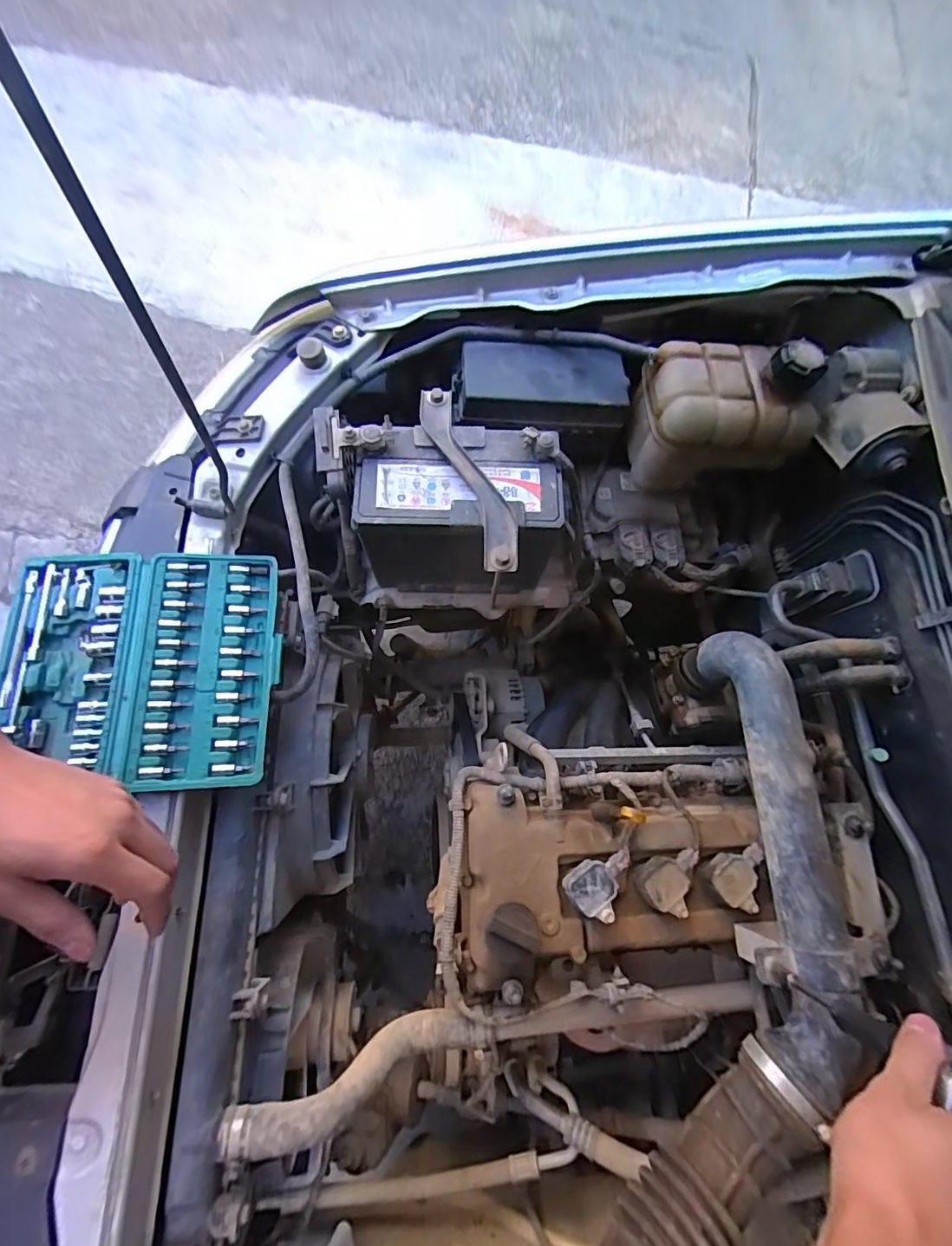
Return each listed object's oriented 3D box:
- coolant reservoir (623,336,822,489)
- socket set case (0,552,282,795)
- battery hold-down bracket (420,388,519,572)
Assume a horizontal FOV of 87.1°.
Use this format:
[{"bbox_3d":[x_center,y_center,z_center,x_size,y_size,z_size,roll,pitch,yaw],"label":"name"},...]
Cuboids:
[{"bbox_3d":[0.301,-0.262,0.621,0.188,0.138,0.132,-7,73,-4],"label":"coolant reservoir"},{"bbox_3d":[-0.325,0.043,0.483,0.245,0.034,0.224,-2,72,-2],"label":"socket set case"},{"bbox_3d":[-0.008,-0.160,0.541,0.047,0.012,0.228,-21,74,-8],"label":"battery hold-down bracket"}]

